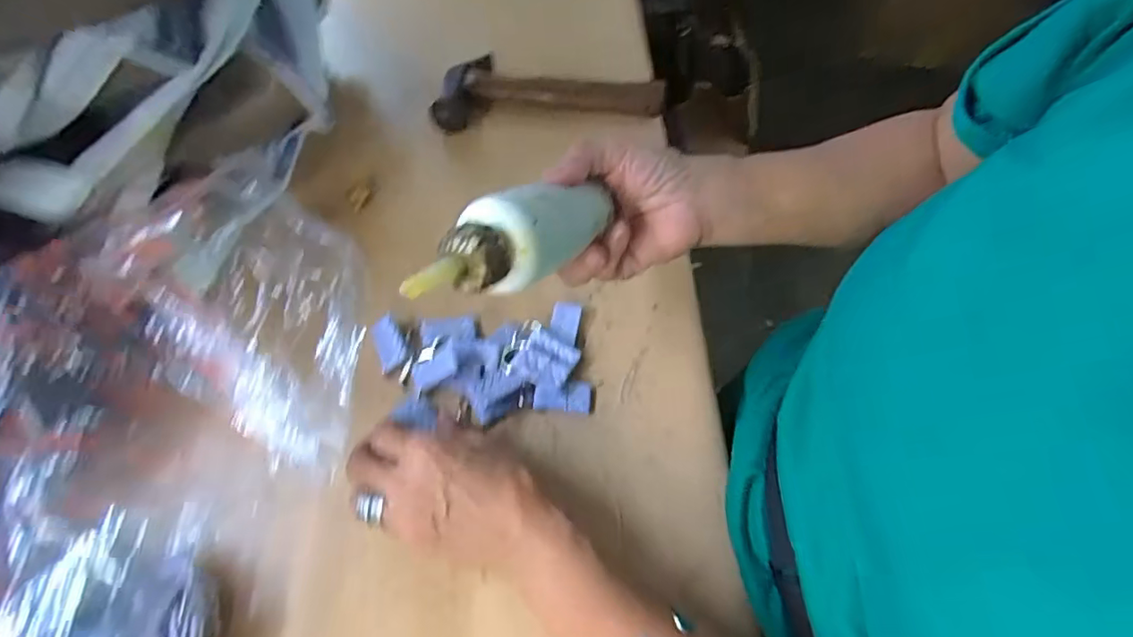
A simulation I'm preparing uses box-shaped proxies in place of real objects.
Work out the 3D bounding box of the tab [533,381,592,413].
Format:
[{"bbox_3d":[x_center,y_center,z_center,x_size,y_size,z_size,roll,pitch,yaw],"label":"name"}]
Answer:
[{"bbox_3d":[-0.002,0.051,0.373,0.038,0.011,0.019,2,59,0],"label":"tab"}]

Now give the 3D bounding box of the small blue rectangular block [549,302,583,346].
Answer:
[{"bbox_3d":[-0.001,0.001,0.394,0.019,0.005,0.028,12,60,6],"label":"small blue rectangular block"}]

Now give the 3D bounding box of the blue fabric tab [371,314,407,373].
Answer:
[{"bbox_3d":[-0.122,0.016,0.386,0.019,0.006,0.039,-20,62,-13],"label":"blue fabric tab"}]

